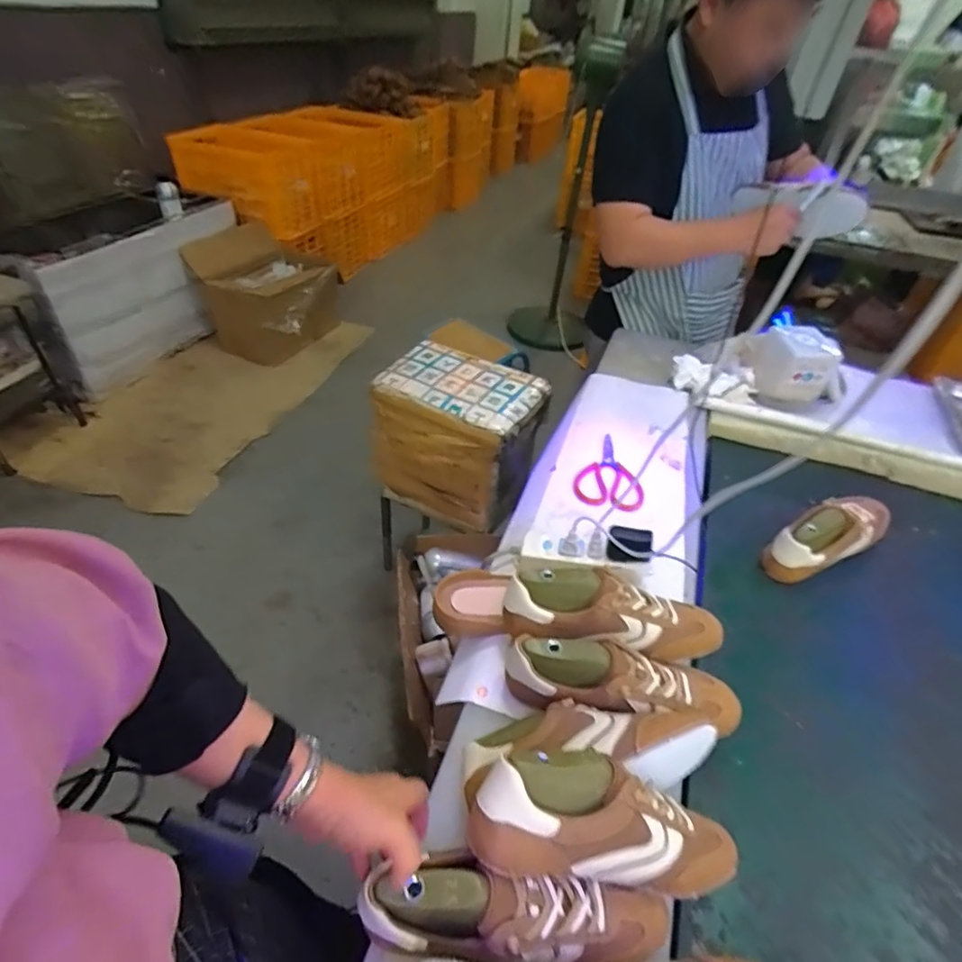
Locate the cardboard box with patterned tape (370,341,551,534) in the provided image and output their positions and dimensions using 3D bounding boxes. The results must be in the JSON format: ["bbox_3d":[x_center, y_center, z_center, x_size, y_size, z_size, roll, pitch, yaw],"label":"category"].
[{"bbox_3d":[-0.056,-0.111,1.386,0.363,0.330,0.246,22,44,17],"label":"cardboard box with patterned tape"}]

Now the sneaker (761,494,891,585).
[{"bbox_3d":[0.565,0.081,0.871,0.252,0.096,0.076,-19,48,-26],"label":"sneaker"}]

